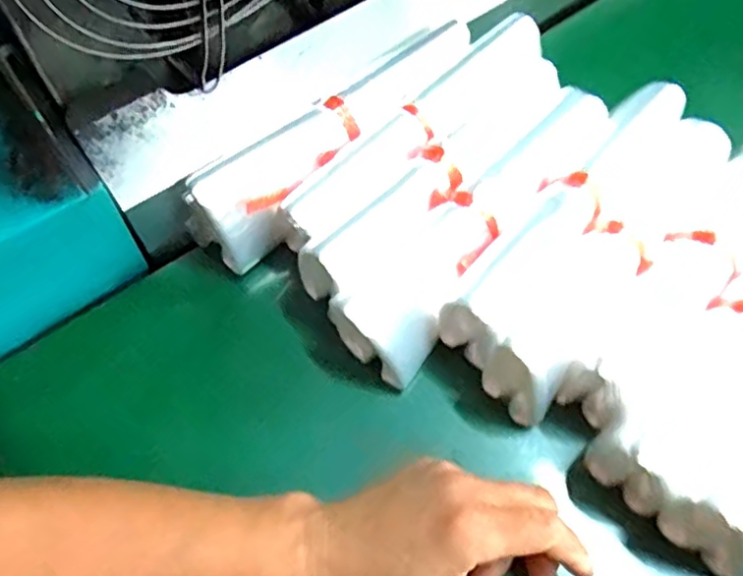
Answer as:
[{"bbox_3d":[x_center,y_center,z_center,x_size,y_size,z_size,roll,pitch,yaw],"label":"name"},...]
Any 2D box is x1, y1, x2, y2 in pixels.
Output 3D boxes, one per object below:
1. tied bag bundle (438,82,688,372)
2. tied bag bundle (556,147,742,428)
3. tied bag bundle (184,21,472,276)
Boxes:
[{"bbox_3d":[0.116,-0.041,0.378,0.036,0.054,0.205,35,67,19],"label":"tied bag bundle"},{"bbox_3d":[0.182,-0.010,0.366,0.044,0.048,0.218,39,68,21],"label":"tied bag bundle"},{"bbox_3d":[-0.021,-0.092,0.407,0.212,0.063,0.042,-37,66,-18],"label":"tied bag bundle"}]

